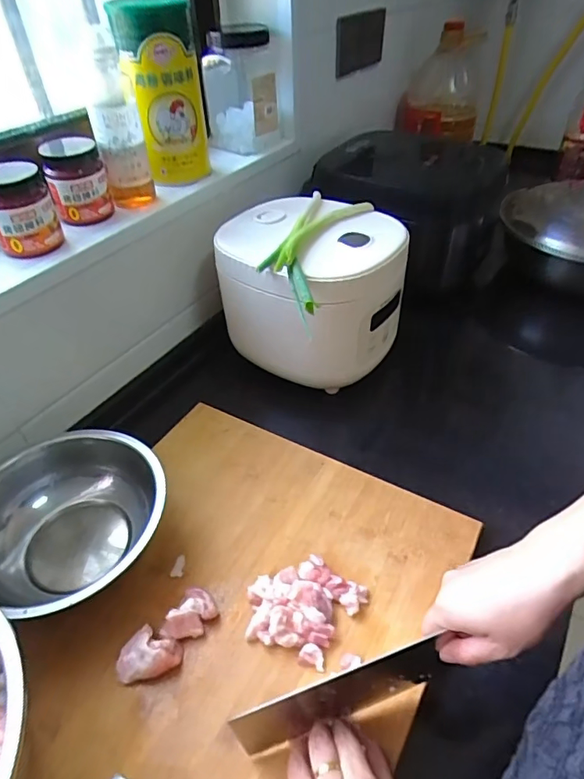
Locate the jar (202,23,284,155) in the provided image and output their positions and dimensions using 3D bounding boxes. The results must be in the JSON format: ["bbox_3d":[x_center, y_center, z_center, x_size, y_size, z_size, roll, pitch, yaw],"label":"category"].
[{"bbox_3d":[-0.079,-0.479,0.778,0.124,0.152,0.127,-2,43,2],"label":"jar"}]

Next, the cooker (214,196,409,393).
[{"bbox_3d":[0.024,-0.138,0.683,0.217,0.176,0.229,-2,43,2],"label":"cooker"}]

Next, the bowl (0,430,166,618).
[{"bbox_3d":[-0.229,0.133,0.503,0.169,0.071,0.188,15,46,19],"label":"bowl"}]

